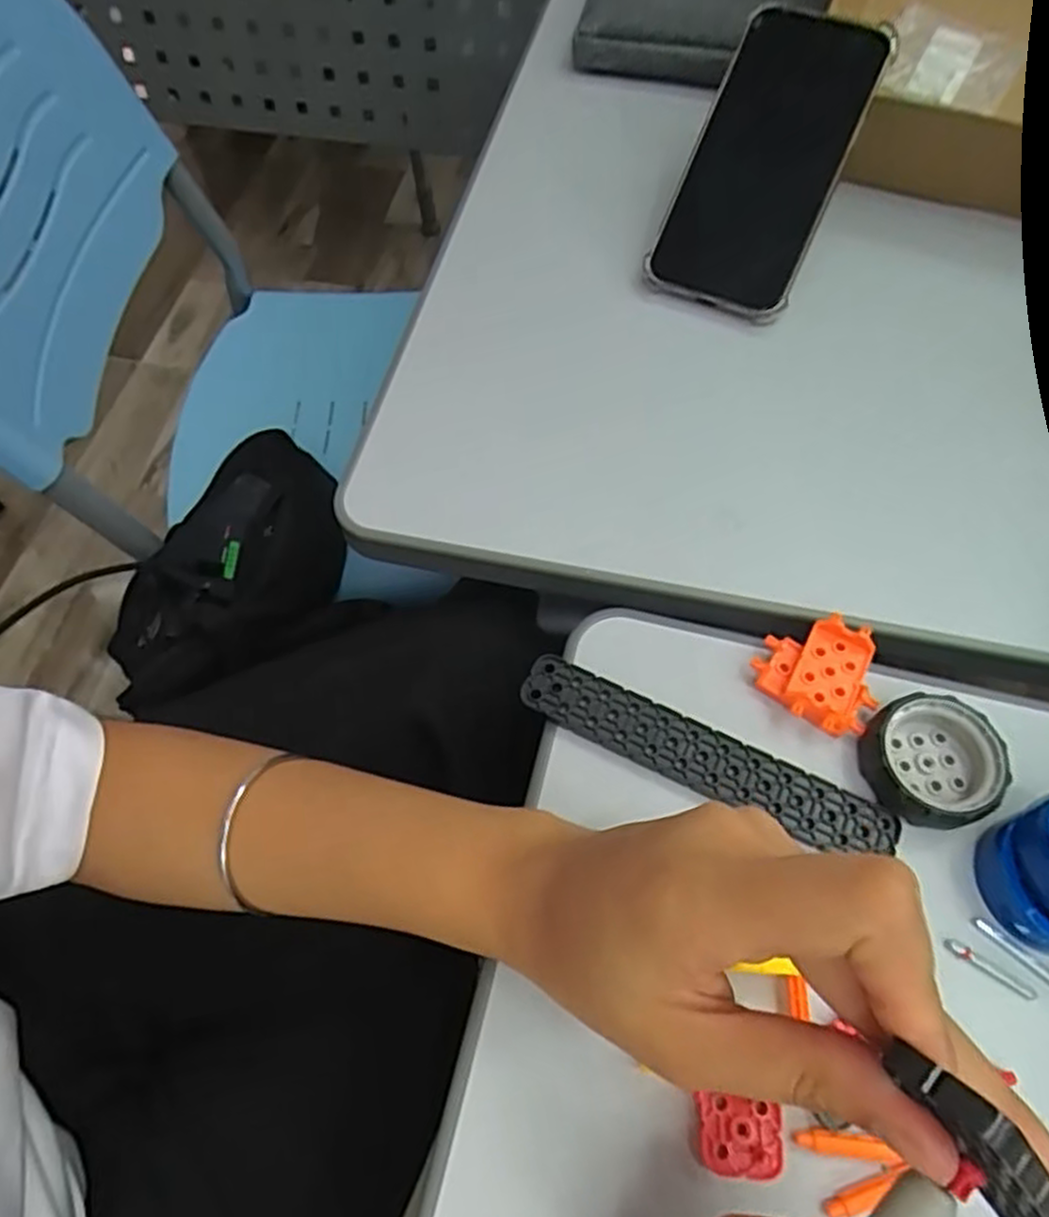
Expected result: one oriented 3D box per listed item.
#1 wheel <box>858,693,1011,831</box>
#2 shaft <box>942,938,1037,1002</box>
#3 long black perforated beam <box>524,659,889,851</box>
[{"bbox_3d":[0.155,0.058,0.283,0.047,0.016,0.046,-2,63,0],"label":"wheel"},{"bbox_3d":[0.162,0.125,0.257,0.030,0.004,0.005,31,68,16],"label":"shaft"},{"bbox_3d":[0.068,0.059,0.291,0.147,0.008,0.025,24,66,13],"label":"long black perforated beam"}]

